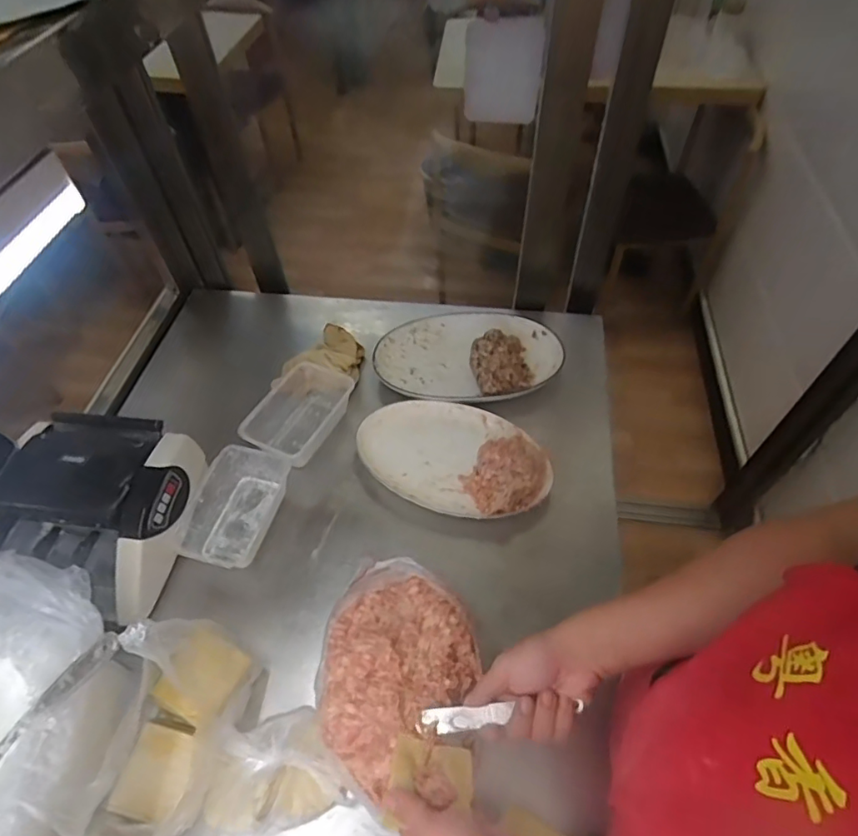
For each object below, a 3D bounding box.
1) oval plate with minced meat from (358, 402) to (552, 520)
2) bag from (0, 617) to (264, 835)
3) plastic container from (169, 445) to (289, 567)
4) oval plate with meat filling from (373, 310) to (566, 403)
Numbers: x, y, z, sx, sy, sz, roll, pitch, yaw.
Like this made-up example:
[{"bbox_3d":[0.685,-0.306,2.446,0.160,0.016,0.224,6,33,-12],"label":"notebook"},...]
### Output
[{"bbox_3d":[0.036,0.052,0.793,0.289,0.047,0.181,11,55,10],"label":"oval plate with minced meat"},{"bbox_3d":[-0.275,0.297,0.526,0.140,0.233,0.208,15,55,13],"label":"bag"},{"bbox_3d":[-0.274,0.130,0.760,0.103,0.063,0.168,13,55,11],"label":"plastic container"},{"bbox_3d":[0.068,-0.114,0.908,0.308,0.041,0.202,1,53,2],"label":"oval plate with meat filling"}]

